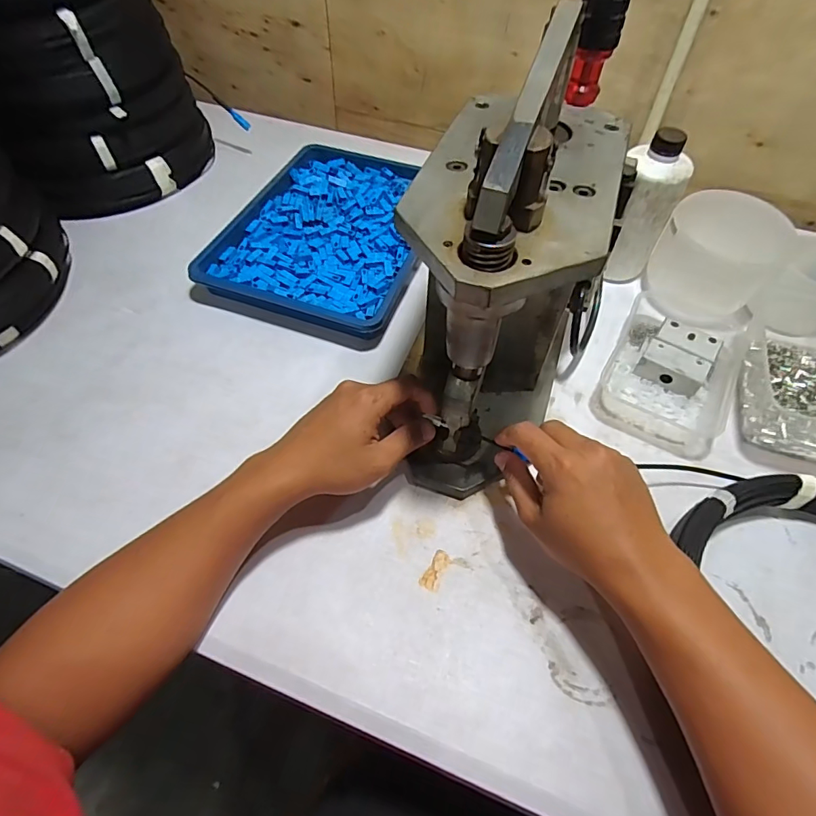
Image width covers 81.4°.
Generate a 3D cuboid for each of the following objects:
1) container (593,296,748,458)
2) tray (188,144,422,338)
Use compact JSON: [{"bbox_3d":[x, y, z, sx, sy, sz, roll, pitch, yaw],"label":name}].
[{"bbox_3d":[0.282,-0.044,0.500,0.121,0.036,0.185,25,57,15],"label":"container"},{"bbox_3d":[-0.090,-0.236,0.619,0.234,0.028,0.332,17,58,10],"label":"tray"}]

